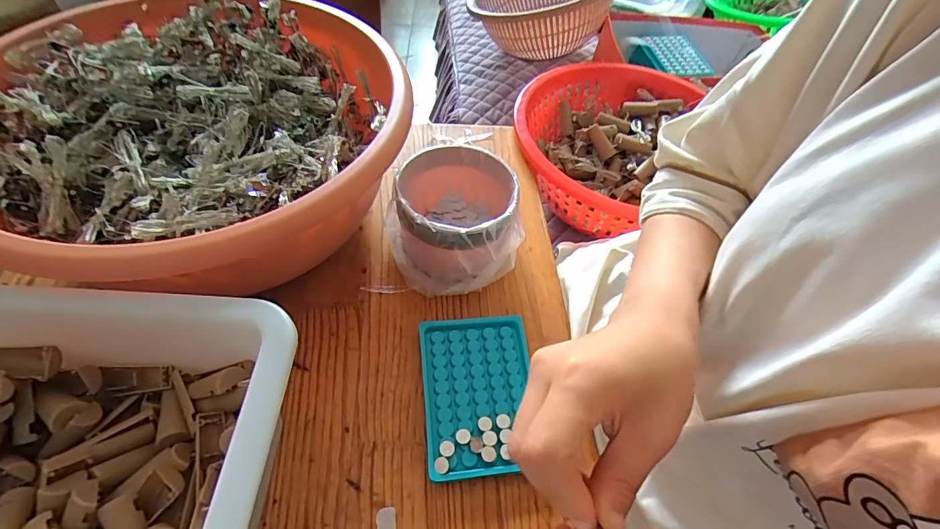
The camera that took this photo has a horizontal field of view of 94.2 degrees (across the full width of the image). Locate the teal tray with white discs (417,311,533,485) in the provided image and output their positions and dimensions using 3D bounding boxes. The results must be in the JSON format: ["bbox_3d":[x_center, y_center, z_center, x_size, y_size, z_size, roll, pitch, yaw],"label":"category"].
[{"bbox_3d":[0.008,0.107,0.368,0.093,0.017,0.131,-3,53,-8],"label":"teal tray with white discs"}]

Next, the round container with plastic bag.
[{"bbox_3d":[-0.019,-0.040,0.432,0.117,0.088,0.123,3,52,-4],"label":"round container with plastic bag"}]

